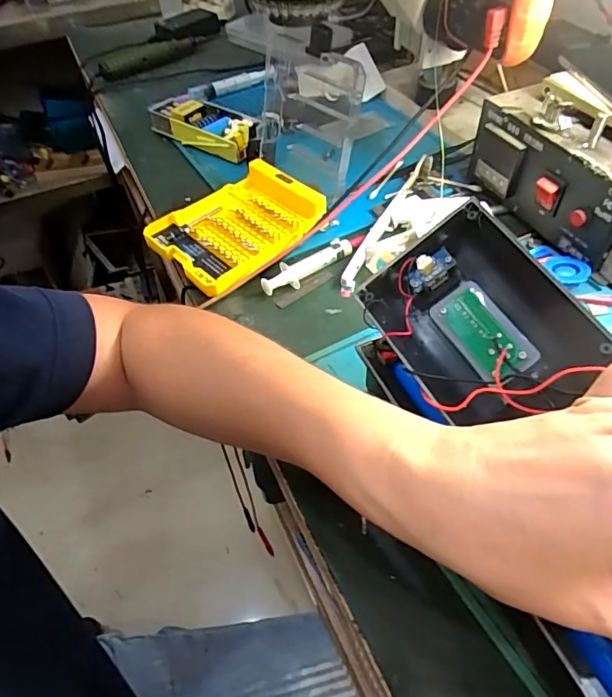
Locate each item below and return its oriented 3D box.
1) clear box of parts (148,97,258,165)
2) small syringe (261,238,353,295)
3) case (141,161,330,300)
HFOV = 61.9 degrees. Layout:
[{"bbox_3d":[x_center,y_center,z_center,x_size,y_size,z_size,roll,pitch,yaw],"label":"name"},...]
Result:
[{"bbox_3d":[-0.111,-0.248,0.581,0.161,0.030,0.057,28,56,25],"label":"clear box of parts"},{"bbox_3d":[0.001,-0.071,0.440,0.090,0.017,0.018,-34,56,-23],"label":"small syringe"},{"bbox_3d":[-0.062,-0.110,0.461,0.134,0.037,0.118,-36,56,-24],"label":"case"}]

